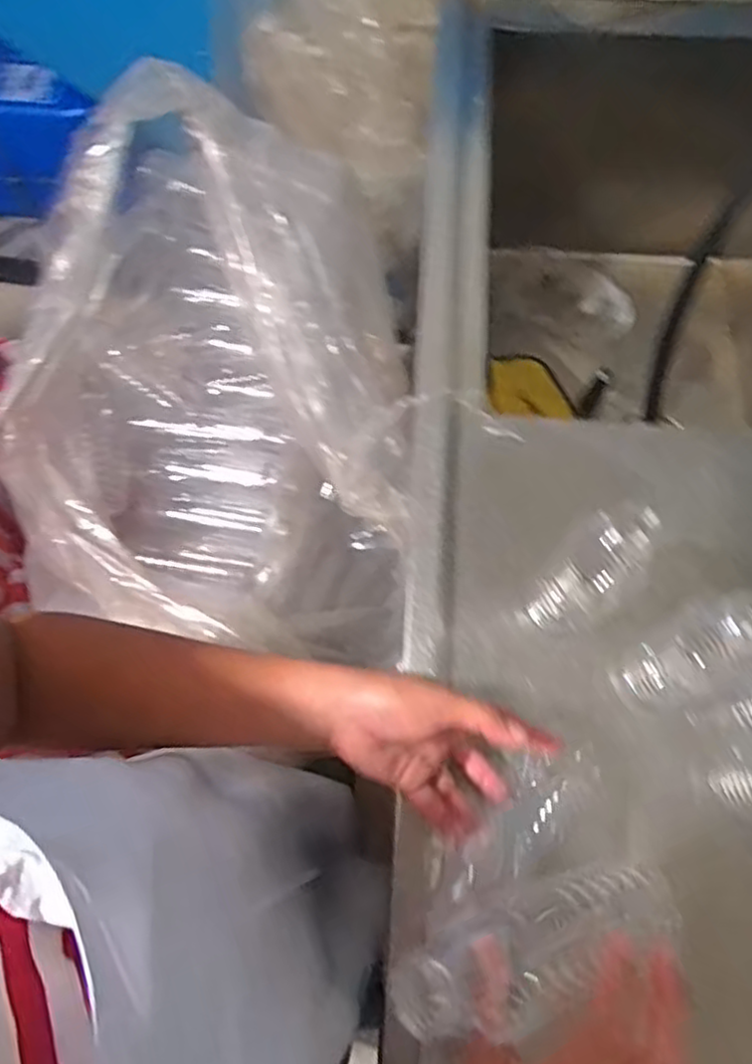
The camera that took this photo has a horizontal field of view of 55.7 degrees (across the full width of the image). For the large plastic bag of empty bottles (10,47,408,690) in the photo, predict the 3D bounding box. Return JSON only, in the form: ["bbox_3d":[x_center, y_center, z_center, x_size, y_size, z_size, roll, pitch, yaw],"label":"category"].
[{"bbox_3d":[-0.163,-0.156,0.749,0.380,0.292,0.486,0,69,0],"label":"large plastic bag of empty bottles"}]

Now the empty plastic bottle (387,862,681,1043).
[{"bbox_3d":[0.080,0.200,0.345,0.172,0.055,0.047,-1,65,-33],"label":"empty plastic bottle"}]

